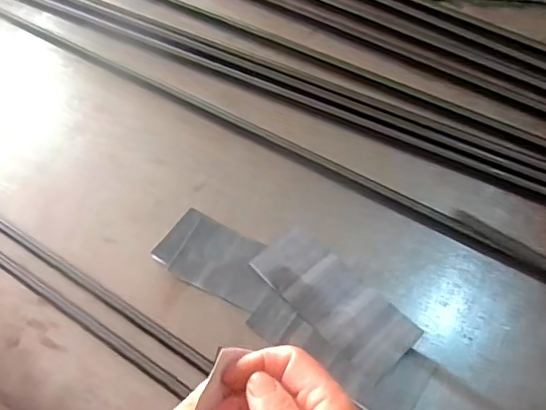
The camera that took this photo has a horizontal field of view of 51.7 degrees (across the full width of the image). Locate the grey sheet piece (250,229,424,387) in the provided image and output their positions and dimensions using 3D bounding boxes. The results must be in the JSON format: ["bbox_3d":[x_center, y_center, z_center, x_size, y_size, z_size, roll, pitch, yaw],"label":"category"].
[{"bbox_3d":[0.057,0.088,0.531,0.068,0.005,0.159,-39,65,-21],"label":"grey sheet piece"}]

